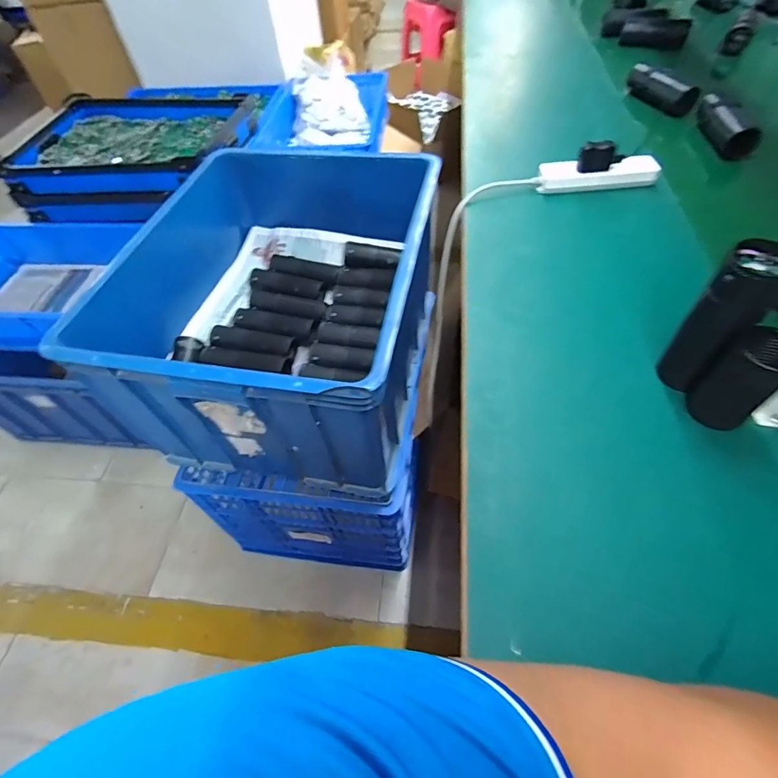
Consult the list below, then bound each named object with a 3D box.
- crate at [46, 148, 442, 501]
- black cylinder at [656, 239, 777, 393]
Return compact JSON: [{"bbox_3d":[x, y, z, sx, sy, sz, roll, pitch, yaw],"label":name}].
[{"bbox_3d":[-0.211,-0.168,0.858,0.552,0.342,0.629,7,53,9],"label":"crate"},{"bbox_3d":[0.331,-0.064,0.431,0.054,0.157,0.051,33,61,25],"label":"black cylinder"}]

